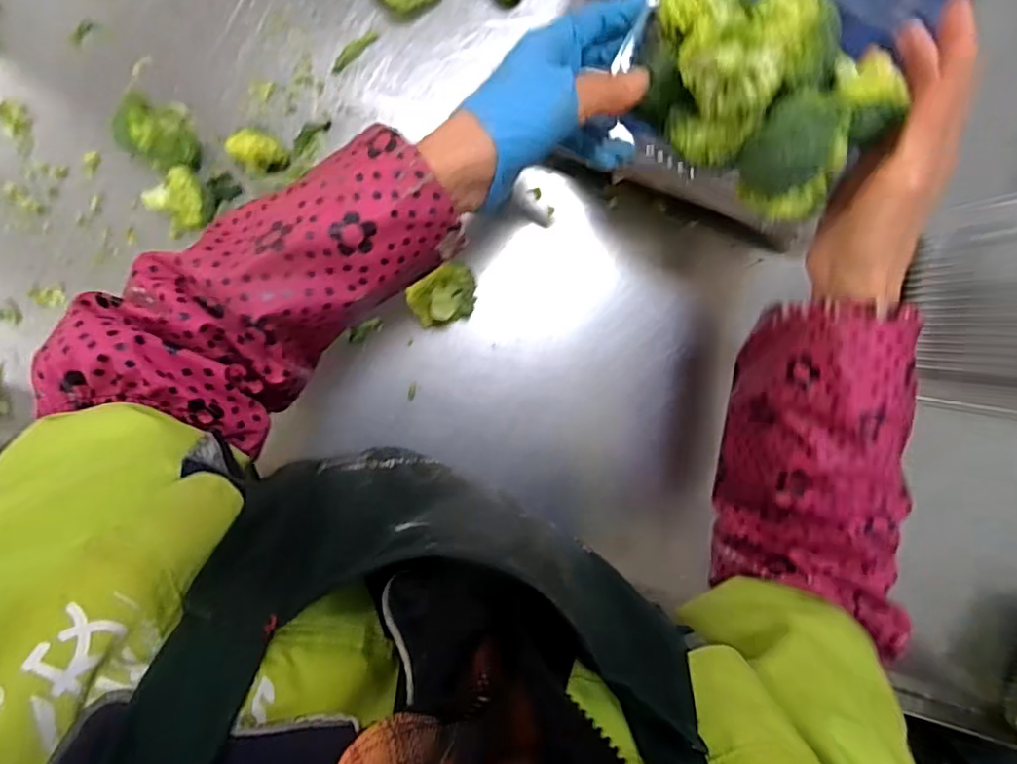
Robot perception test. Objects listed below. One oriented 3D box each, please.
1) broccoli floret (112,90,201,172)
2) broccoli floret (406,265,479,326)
[{"bbox_3d":[-0.282,-0.202,0.451,0.051,0.045,0.051,-1,98,-6],"label":"broccoli floret"},{"bbox_3d":[-0.057,-0.074,0.492,0.063,0.053,0.053,-16,99,-4],"label":"broccoli floret"}]

